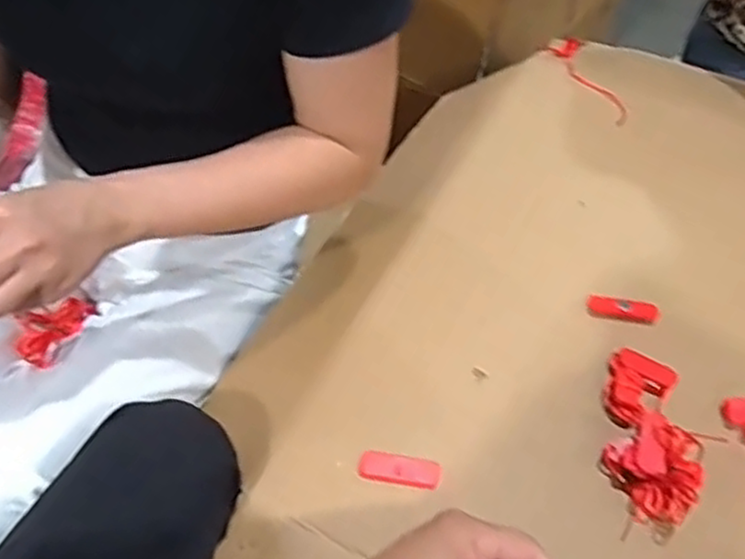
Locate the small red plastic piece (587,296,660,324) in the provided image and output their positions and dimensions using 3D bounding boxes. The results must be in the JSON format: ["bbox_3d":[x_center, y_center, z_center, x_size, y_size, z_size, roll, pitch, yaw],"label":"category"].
[{"bbox_3d":[0.221,0.027,0.646,0.061,0.008,0.018,10,53,2],"label":"small red plastic piece"}]

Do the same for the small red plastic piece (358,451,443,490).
[{"bbox_3d":[0.021,0.145,0.559,0.061,0.005,0.023,11,53,3],"label":"small red plastic piece"}]

